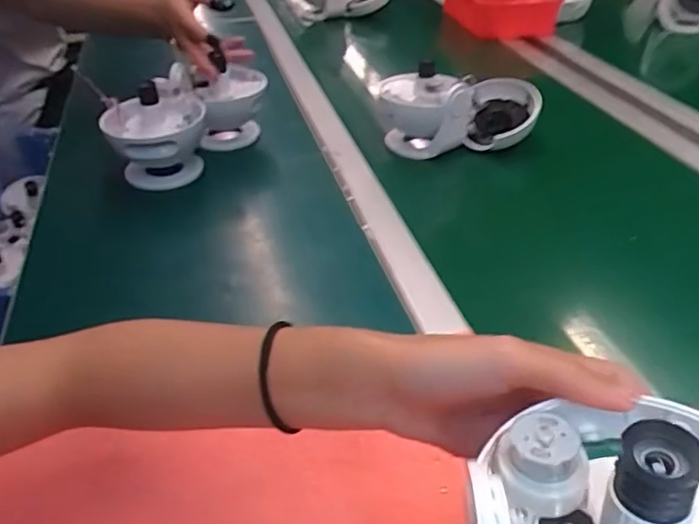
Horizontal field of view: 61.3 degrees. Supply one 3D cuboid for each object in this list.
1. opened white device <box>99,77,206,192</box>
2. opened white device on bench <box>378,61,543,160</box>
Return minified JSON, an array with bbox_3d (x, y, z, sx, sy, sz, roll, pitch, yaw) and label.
[{"bbox_3d":[-0.235,-0.152,0.724,0.116,0.109,0.107,-5,45,-10],"label":"opened white device"},{"bbox_3d":[0.146,-0.206,0.802,0.207,0.102,0.110,1,44,-5],"label":"opened white device on bench"}]

